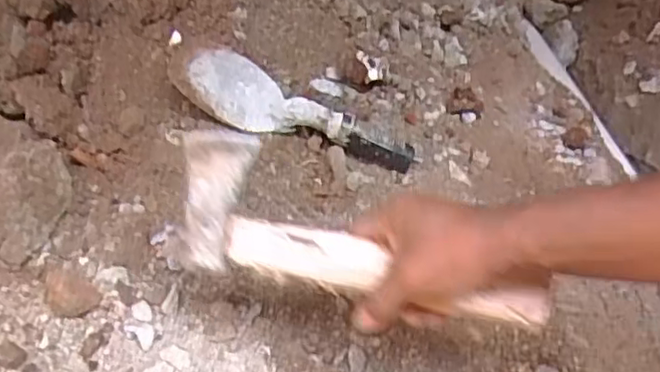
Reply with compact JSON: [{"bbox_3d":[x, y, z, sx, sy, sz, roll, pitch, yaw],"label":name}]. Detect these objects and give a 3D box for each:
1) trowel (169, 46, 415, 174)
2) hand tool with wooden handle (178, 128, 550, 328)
[{"bbox_3d":[-0.034,-0.076,0.677,0.259,0.045,0.076,20,39,-4],"label":"trowel"},{"bbox_3d":[0.011,0.042,0.486,0.258,0.096,0.035,20,1,4],"label":"hand tool with wooden handle"}]

